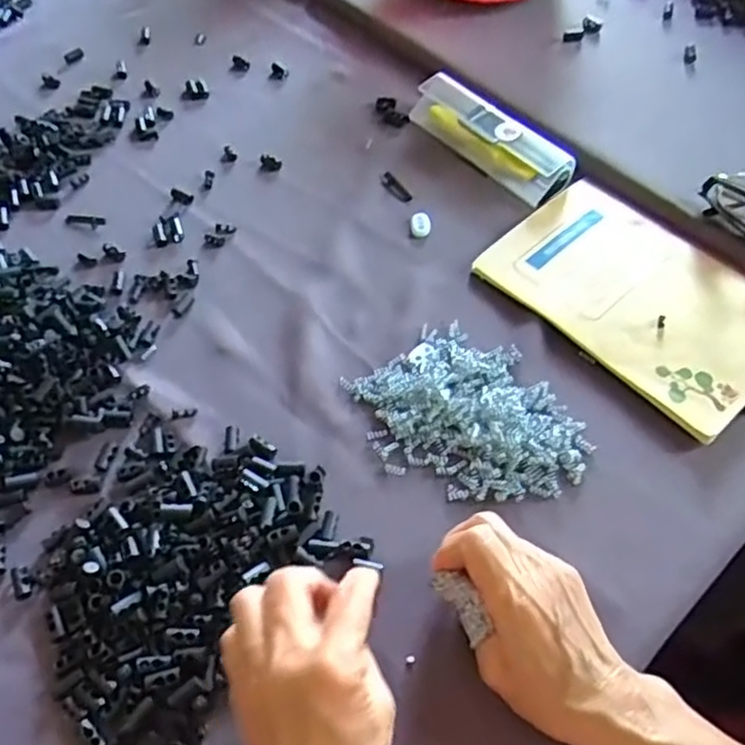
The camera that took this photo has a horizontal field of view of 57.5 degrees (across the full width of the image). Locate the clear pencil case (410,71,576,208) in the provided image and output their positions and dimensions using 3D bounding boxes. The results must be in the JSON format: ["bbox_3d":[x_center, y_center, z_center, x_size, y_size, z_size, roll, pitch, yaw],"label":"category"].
[{"bbox_3d":[0.100,-0.204,0.579,0.042,0.031,0.155,-35,62,-19],"label":"clear pencil case"}]

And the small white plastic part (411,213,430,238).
[{"bbox_3d":[0.039,-0.118,0.543,0.015,0.008,0.020,0,57,2],"label":"small white plastic part"}]

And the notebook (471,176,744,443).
[{"bbox_3d":[0.200,-0.064,0.497,0.151,0.015,0.203,-37,63,-21],"label":"notebook"}]

